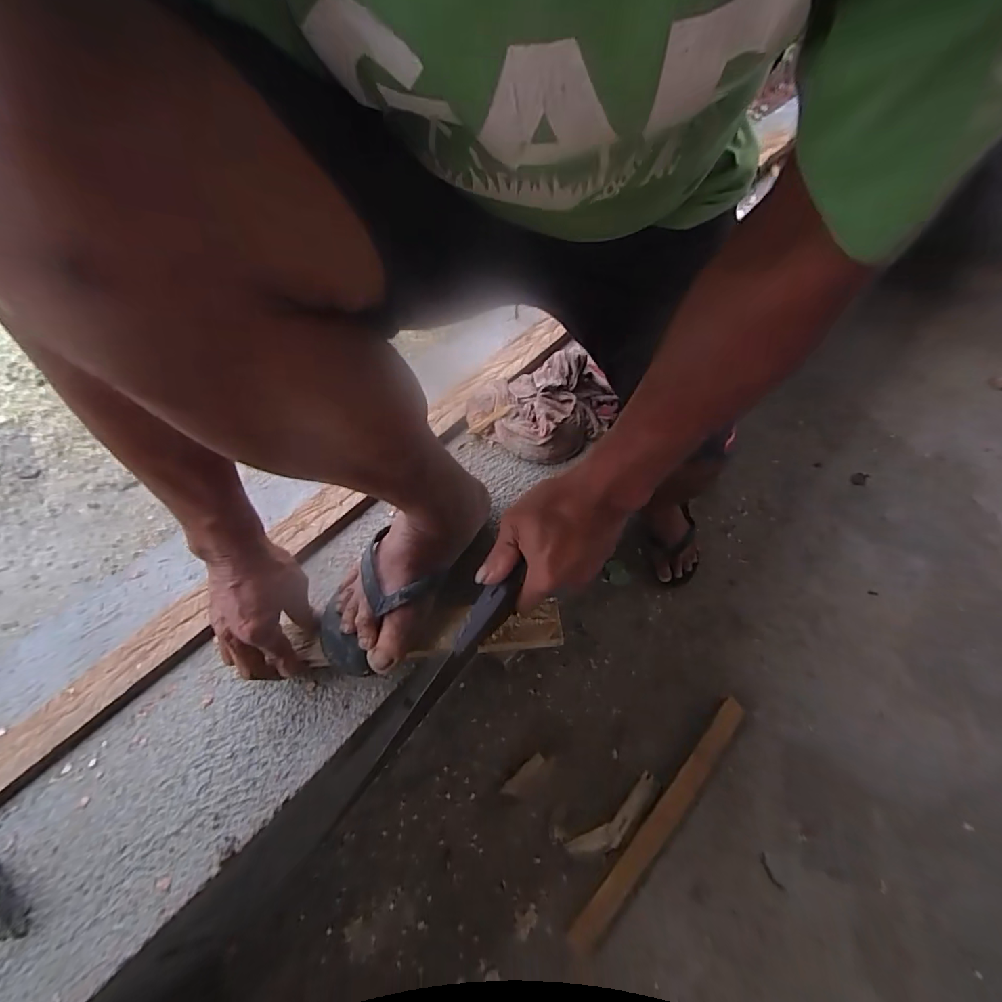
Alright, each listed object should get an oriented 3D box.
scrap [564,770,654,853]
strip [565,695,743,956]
[{"bbox_3d":[0.189,0.519,0.750,0.176,0.009,0.047,-34,61,-19],"label":"scrap"},{"bbox_3d":[0.267,0.506,0.742,0.044,0.016,0.441,39,65,24],"label":"strip"}]

